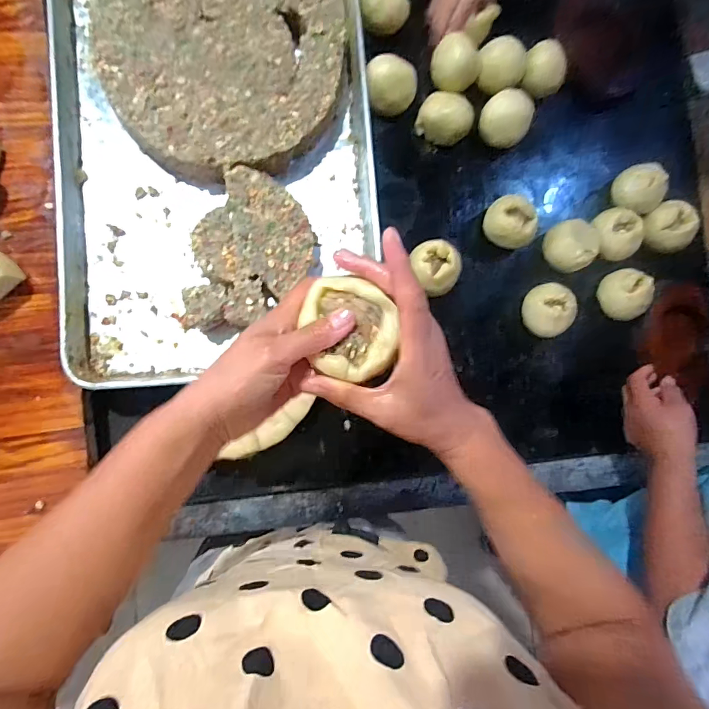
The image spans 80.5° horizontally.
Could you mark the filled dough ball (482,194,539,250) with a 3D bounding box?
[{"bbox_3d":[0.233,-0.199,0.635,0.063,0.058,0.079,-23,93,-9],"label":"filled dough ball"}]

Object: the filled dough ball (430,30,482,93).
[{"bbox_3d":[0.151,-0.439,0.633,0.077,0.046,0.061,32,84,-8],"label":"filled dough ball"}]

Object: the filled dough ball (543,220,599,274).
[{"bbox_3d":[0.331,-0.164,0.649,0.070,0.059,0.071,1,87,-10],"label":"filled dough ball"}]

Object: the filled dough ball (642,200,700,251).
[{"bbox_3d":[0.501,-0.204,0.681,0.064,0.067,0.080,-18,90,-10],"label":"filled dough ball"}]

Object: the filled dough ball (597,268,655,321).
[{"bbox_3d":[0.421,-0.094,0.649,0.065,0.049,0.077,-8,91,-10],"label":"filled dough ball"}]

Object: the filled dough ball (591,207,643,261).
[{"bbox_3d":[0.406,-0.187,0.663,0.072,0.056,0.081,-23,91,-10],"label":"filled dough ball"}]

